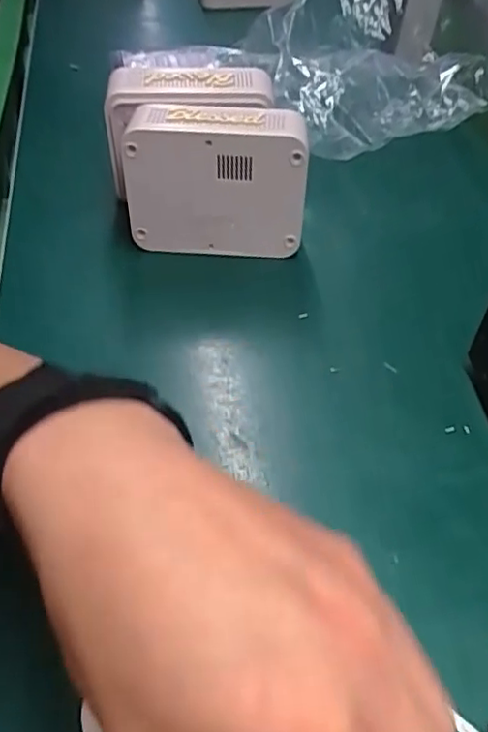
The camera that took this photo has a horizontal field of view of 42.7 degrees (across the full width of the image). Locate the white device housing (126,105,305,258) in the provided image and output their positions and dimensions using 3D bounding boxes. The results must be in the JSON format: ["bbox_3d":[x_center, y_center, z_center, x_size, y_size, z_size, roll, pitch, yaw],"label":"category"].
[{"bbox_3d":[-0.021,-0.132,0.454,0.125,0.098,0.051,4,47,-2],"label":"white device housing"}]

